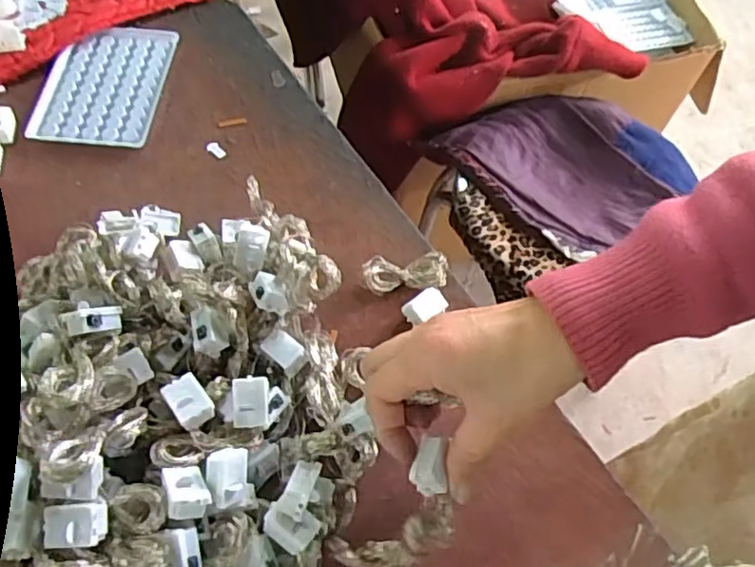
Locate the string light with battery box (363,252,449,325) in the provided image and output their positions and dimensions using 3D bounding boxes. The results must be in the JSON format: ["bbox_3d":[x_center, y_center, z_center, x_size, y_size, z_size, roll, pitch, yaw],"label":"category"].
[{"bbox_3d":[0.023,0.003,0.442,0.057,0.013,0.051,-8,62,-6],"label":"string light with battery box"}]

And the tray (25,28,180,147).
[{"bbox_3d":[-0.230,-0.169,0.537,0.098,0.005,0.125,6,61,1],"label":"tray"}]

